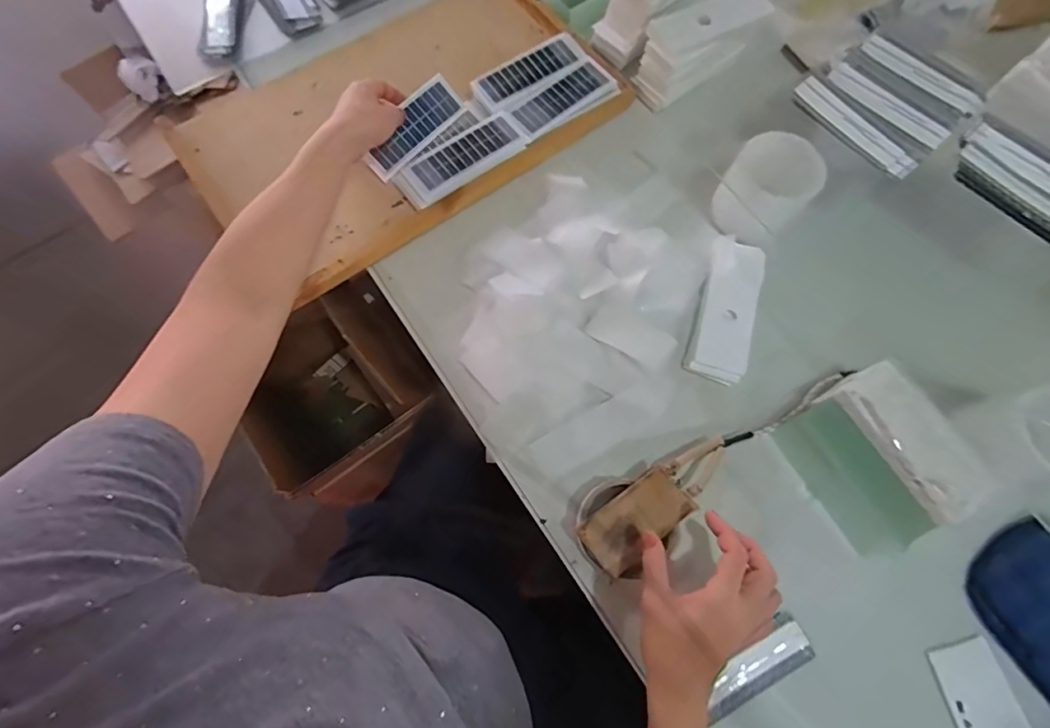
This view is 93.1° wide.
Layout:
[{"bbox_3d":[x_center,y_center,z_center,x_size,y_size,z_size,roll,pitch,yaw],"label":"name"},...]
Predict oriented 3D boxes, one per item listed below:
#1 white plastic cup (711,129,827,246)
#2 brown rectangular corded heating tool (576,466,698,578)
[{"bbox_3d":[0.260,-0.188,0.541,0.087,0.080,0.080,0,71,0],"label":"white plastic cup"},{"bbox_3d":[0.102,0.142,0.453,0.102,0.007,0.053,-34,75,-10],"label":"brown rectangular corded heating tool"}]

